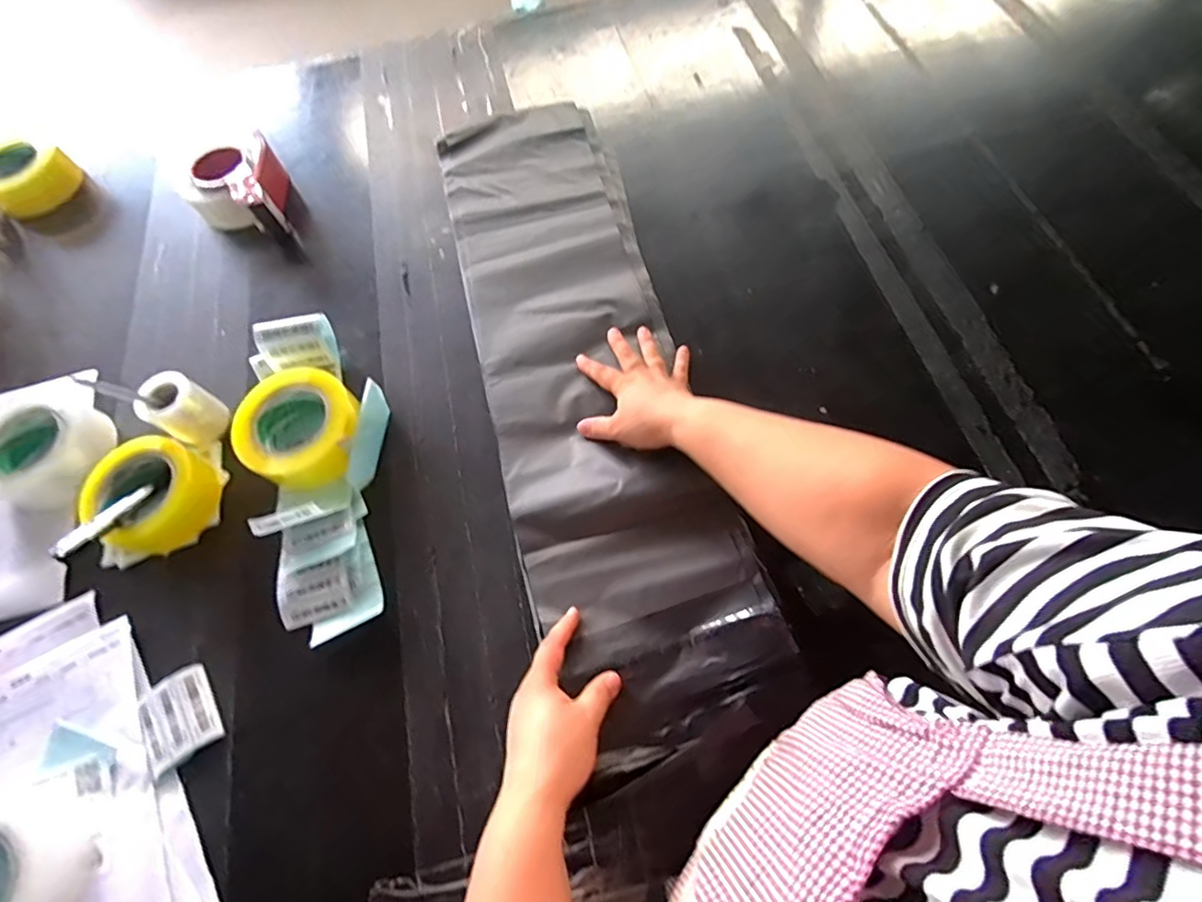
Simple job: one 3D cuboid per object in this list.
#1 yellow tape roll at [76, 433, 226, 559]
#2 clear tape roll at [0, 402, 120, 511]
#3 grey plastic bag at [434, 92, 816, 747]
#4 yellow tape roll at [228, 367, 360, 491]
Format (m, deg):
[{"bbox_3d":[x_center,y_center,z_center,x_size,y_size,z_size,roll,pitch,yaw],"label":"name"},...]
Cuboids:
[{"bbox_3d":[-0.474,0.048,0.580,0.105,0.055,0.122,23,69,13],"label":"yellow tape roll"},{"bbox_3d":[-0.623,0.001,0.614,0.120,0.048,0.125,22,69,13],"label":"clear tape roll"},{"bbox_3d":[-0.033,-0.130,0.637,0.211,0.029,0.831,-16,64,-5],"label":"grey plastic bag"},{"bbox_3d":[-0.322,-0.019,0.596,0.113,0.050,0.117,-1,65,3],"label":"yellow tape roll"}]

